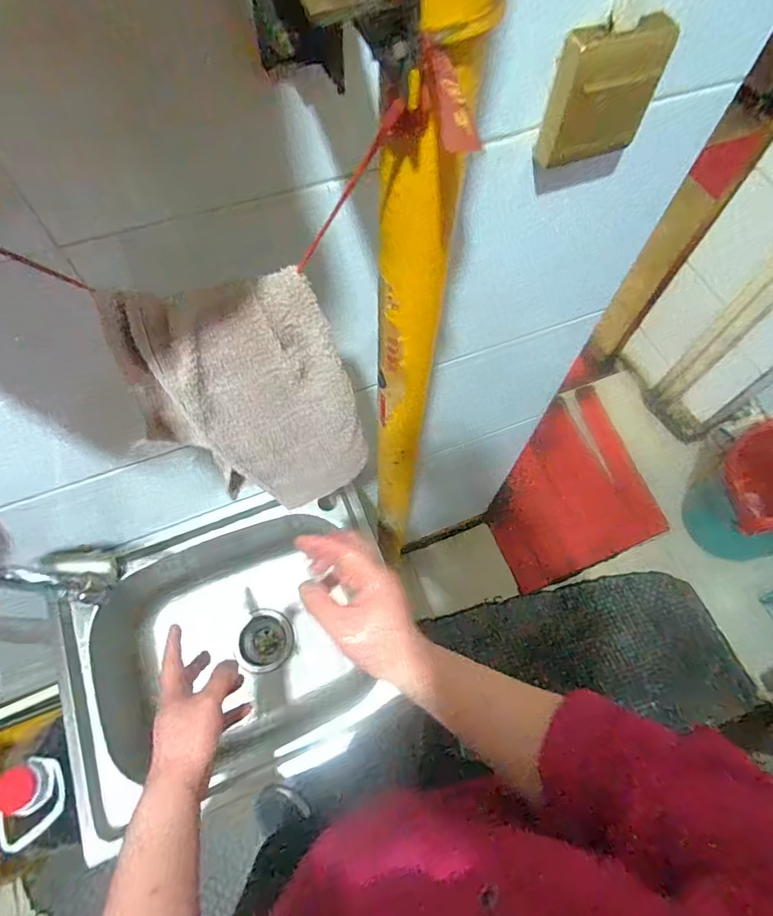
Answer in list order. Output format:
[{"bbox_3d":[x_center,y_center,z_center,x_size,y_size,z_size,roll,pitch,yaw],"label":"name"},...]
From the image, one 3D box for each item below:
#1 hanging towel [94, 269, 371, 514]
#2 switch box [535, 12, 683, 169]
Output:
[{"bbox_3d":[-0.096,-0.031,0.392,0.141,0.258,0.037,-13,66,-8],"label":"hanging towel"},{"bbox_3d":[0.174,-0.292,0.398,0.096,0.087,0.027,-25,68,-13],"label":"switch box"}]

